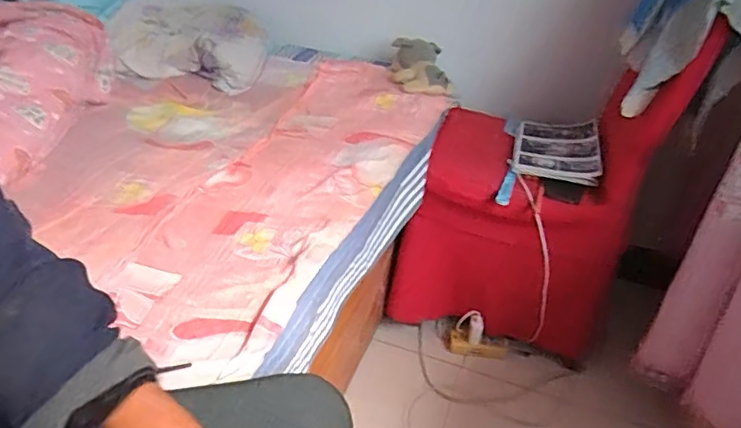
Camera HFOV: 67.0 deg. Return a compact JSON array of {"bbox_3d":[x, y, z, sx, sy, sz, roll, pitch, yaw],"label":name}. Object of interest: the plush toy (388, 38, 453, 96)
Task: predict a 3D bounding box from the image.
[{"bbox_3d":[0.132,-0.374,1.426,0.138,0.100,0.167,-6,35,-15],"label":"plush toy"}]

